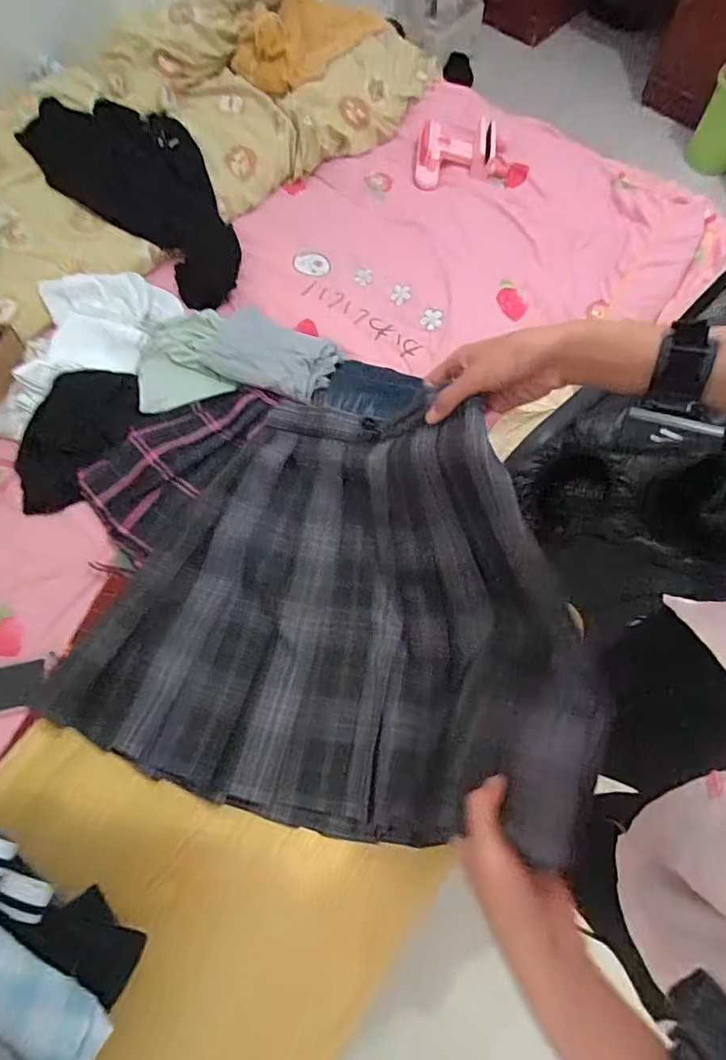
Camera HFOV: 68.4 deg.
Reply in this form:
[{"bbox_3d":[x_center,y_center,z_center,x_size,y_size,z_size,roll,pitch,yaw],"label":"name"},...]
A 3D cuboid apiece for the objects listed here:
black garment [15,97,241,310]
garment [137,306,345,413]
[{"bbox_3d":[-0.443,-0.735,1.158,0.541,0.050,0.300,46,75,-3],"label":"black garment"},{"bbox_3d":[-0.239,-0.350,1.024,0.366,0.031,0.234,-3,69,-1],"label":"garment"}]

